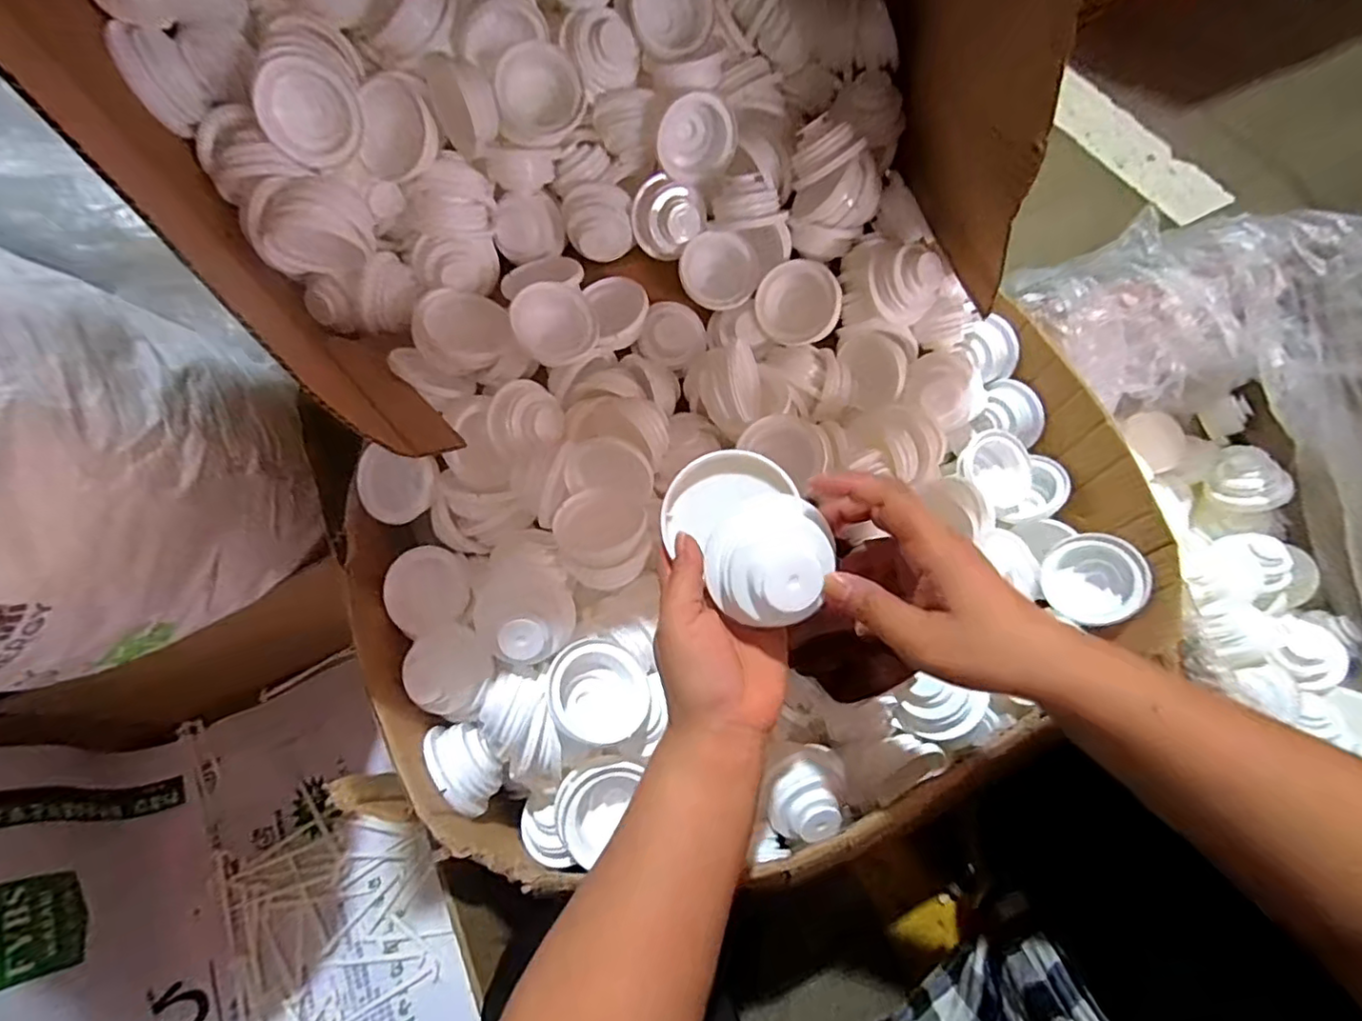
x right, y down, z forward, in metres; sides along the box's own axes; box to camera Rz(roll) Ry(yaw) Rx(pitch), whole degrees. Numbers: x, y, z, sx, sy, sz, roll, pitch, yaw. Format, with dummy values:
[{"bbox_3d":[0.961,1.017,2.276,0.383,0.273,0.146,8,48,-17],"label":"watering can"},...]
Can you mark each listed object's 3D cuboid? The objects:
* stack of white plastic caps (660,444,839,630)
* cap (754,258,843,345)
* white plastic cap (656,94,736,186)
[{"bbox_3d":[0.037,0.010,0.336,0.072,0.041,0.106,-42,71,-15],"label":"stack of white plastic caps"},{"bbox_3d":[0.109,-0.193,0.565,0.075,0.010,0.073,4,105,17],"label":"cap"},{"bbox_3d":[0.014,-0.344,0.564,0.070,0.066,0.039,1,31,0],"label":"white plastic cap"}]

